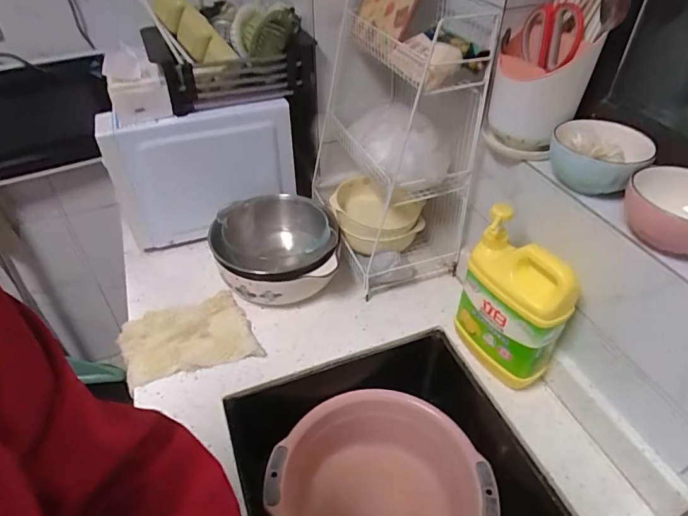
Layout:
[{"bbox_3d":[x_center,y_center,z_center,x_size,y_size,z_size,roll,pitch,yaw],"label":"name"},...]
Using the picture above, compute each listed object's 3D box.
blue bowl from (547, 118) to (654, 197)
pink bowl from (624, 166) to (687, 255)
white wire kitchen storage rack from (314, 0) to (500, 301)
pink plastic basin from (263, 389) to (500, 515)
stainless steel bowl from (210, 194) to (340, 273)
[{"bbox_3d":[0.313,-0.120,0.590,0.110,0.073,0.092,28,49,28],"label":"blue bowl"},{"bbox_3d":[0.358,-0.046,0.497,0.113,0.057,0.093,24,47,25],"label":"pink bowl"},{"bbox_3d":[0.073,-0.244,0.871,0.213,0.436,0.440,-7,42,-8],"label":"white wire kitchen storage rack"},{"bbox_3d":[0.051,0.375,0.729,0.302,0.141,0.303,0,41,0],"label":"pink plastic basin"},{"bbox_3d":[-0.127,-0.019,0.861,0.208,0.104,0.226,0,41,0],"label":"stainless steel bowl"}]

